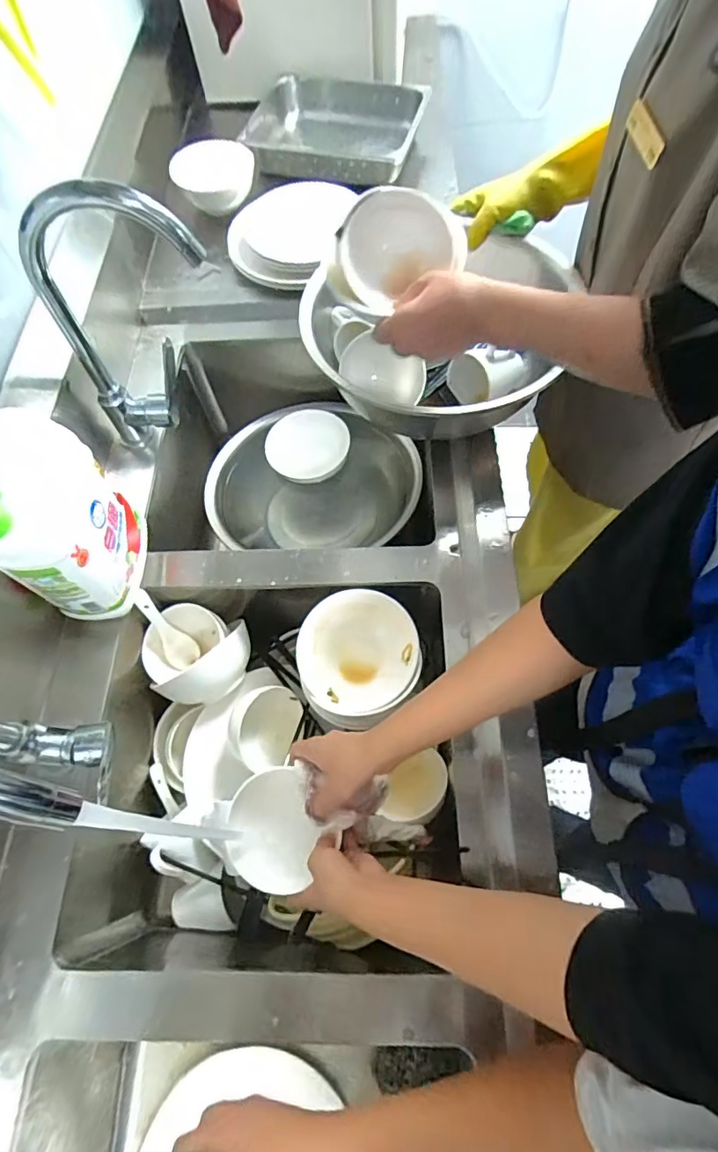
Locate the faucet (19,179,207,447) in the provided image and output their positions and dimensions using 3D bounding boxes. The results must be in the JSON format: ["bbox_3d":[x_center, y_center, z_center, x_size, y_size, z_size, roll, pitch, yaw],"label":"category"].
[{"bbox_3d":[-0.262,-0.306,0.624,0.196,0.312,0.083,-13,64,-2],"label":"faucet"}]

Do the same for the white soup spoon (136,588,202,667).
[{"bbox_3d":[-0.264,0.071,0.696,0.042,0.130,0.027,-31,38,-11],"label":"white soup spoon"}]

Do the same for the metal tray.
[{"bbox_3d":[-0.034,-0.881,1.022,0.304,0.088,0.271,9,66,8],"label":"metal tray"}]

